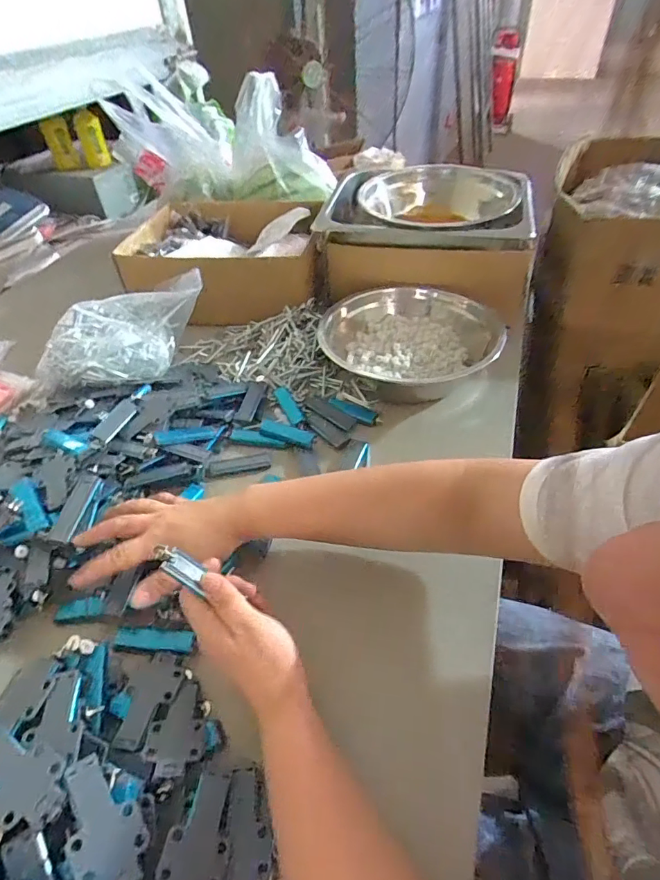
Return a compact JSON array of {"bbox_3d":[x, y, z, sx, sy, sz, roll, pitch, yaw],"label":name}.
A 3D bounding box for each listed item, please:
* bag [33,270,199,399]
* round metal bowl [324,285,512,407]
[{"bbox_3d":[-0.306,-0.150,0.709,0.259,0.099,0.124,-17,46,-14],"label":"bag"},{"bbox_3d":[0.111,-0.145,0.703,0.255,0.064,0.248,-1,44,1],"label":"round metal bowl"}]

